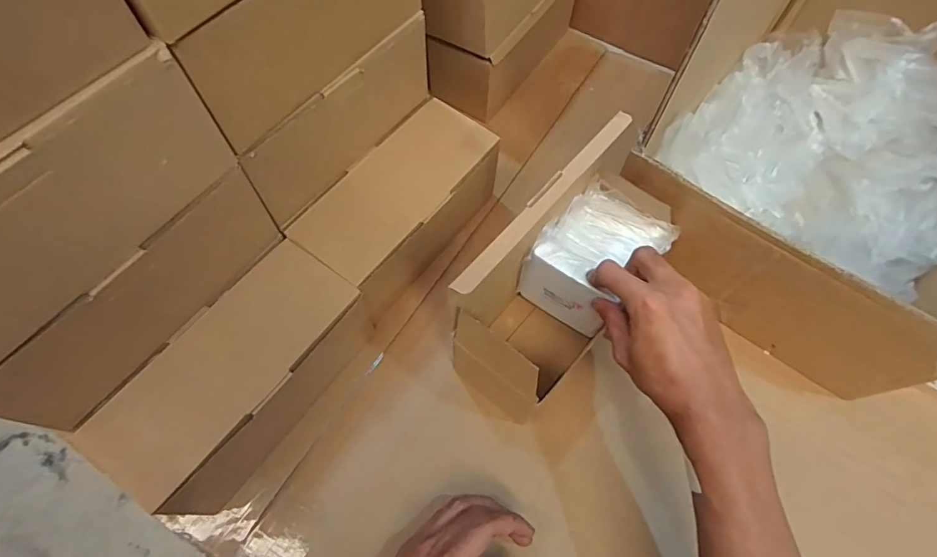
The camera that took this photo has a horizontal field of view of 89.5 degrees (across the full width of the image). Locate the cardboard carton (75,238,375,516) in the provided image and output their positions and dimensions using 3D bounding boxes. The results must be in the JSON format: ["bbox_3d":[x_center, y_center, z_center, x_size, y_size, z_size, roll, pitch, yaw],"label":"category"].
[{"bbox_3d":[-0.189,0.085,0.414,0.093,0.099,0.203,34,69,14],"label":"cardboard carton"}]

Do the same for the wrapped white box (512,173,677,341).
[{"bbox_3d":[0.120,-0.017,0.456,0.097,0.090,0.105,32,69,14],"label":"wrapped white box"}]

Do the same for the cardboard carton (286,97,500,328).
[{"bbox_3d":[-0.062,-0.069,0.487,0.094,0.100,0.206,34,69,14],"label":"cardboard carton"}]

